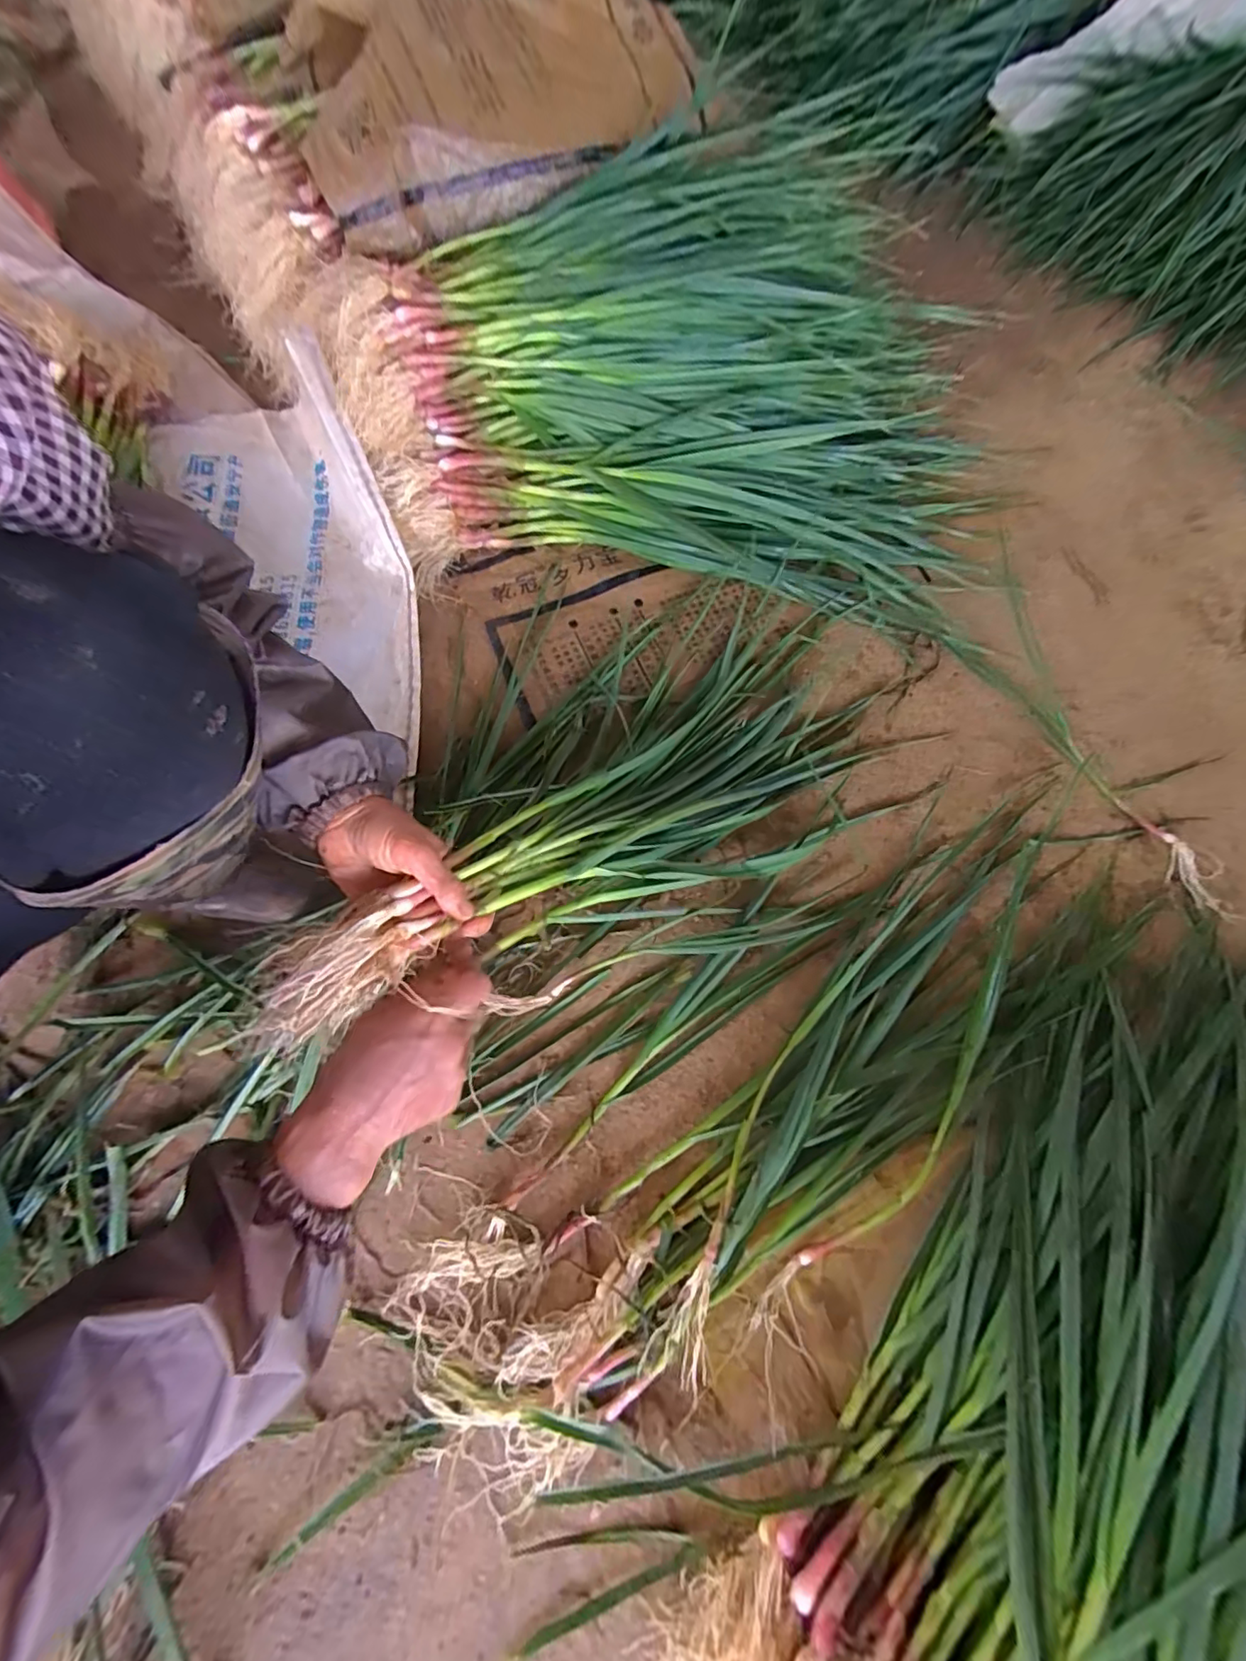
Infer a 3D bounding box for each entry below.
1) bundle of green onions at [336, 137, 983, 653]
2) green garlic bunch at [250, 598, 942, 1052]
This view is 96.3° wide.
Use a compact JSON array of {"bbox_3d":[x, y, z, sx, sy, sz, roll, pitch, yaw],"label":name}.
[{"bbox_3d":[0.063,-0.542,0.657,0.725,0.161,0.542,8,72,1],"label":"bundle of green onions"},{"bbox_3d":[0.019,-0.013,0.482,0.601,0.081,0.225,-29,74,-32],"label":"green garlic bunch"}]

